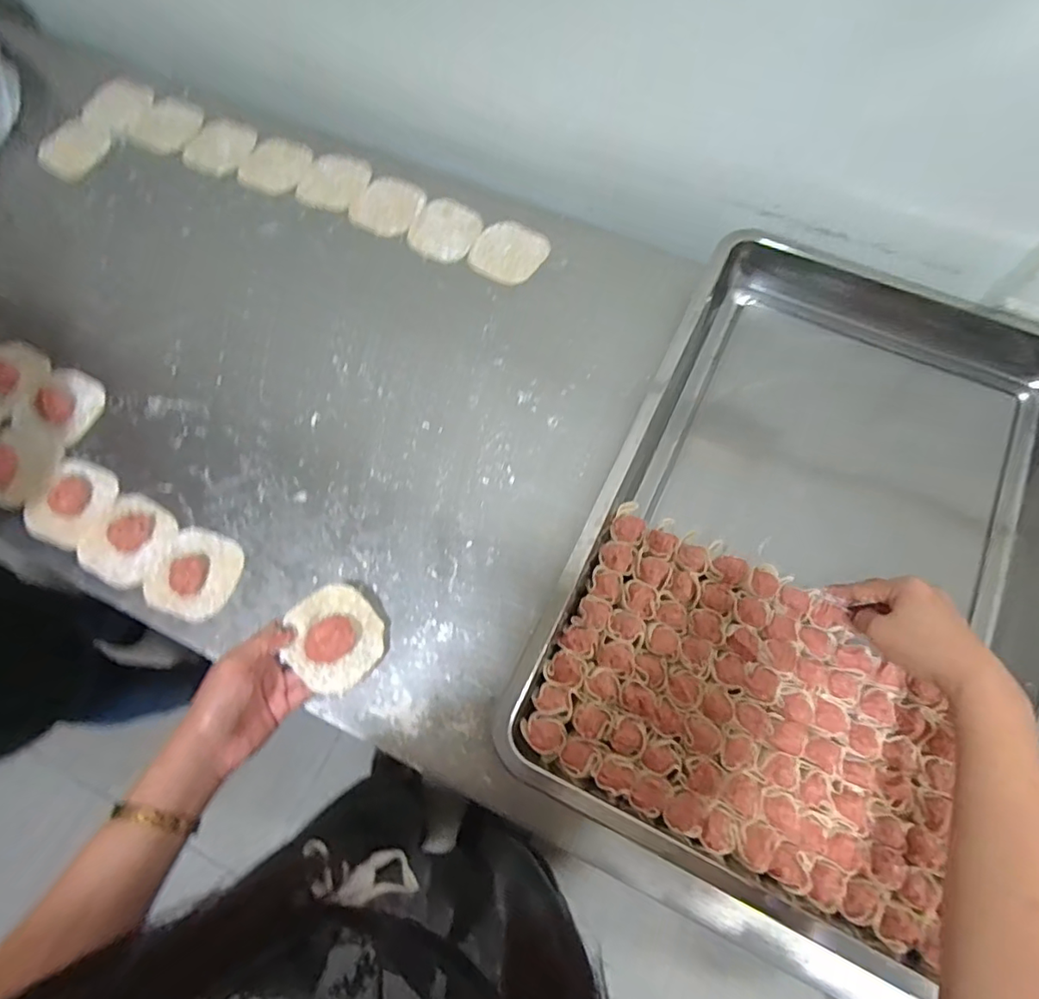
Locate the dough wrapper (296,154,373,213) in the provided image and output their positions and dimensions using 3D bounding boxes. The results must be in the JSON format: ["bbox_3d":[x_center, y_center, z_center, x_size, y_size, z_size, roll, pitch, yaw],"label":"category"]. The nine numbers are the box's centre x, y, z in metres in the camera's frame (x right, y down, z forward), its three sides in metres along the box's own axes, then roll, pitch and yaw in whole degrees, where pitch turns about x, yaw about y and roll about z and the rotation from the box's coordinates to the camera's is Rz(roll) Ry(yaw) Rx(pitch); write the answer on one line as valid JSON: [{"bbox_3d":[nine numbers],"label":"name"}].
[{"bbox_3d":[-0.227,-0.392,0.700,0.075,0.004,0.086,25,73,8],"label":"dough wrapper"}]

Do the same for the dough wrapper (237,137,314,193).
[{"bbox_3d":[-0.307,-0.420,0.715,0.081,0.009,0.081,0,71,0],"label":"dough wrapper"}]

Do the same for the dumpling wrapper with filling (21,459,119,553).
[{"bbox_3d":[-0.448,0.001,0.563,0.075,0.014,0.085,25,73,8],"label":"dumpling wrapper with filling"}]

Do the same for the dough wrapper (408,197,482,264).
[{"bbox_3d":[-0.089,-0.321,0.679,0.080,0.006,0.092,26,73,8],"label":"dough wrapper"}]

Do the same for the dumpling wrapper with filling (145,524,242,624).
[{"bbox_3d":[-0.306,0.068,0.531,0.078,0.019,0.082,0,71,0],"label":"dumpling wrapper with filling"}]

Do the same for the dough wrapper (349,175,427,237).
[{"bbox_3d":[-0.159,-0.357,0.688,0.077,0.004,0.088,22,73,7],"label":"dough wrapper"}]

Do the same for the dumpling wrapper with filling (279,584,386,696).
[{"bbox_3d":[-0.155,0.116,0.480,0.078,0.018,0.079,5,76,-21],"label":"dumpling wrapper with filling"}]

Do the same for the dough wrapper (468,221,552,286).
[{"bbox_3d":[-0.013,-0.286,0.656,0.078,0.004,0.084,32,74,10],"label":"dough wrapper"}]

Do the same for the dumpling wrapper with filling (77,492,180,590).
[{"bbox_3d":[-0.378,0.038,0.546,0.076,0.015,0.084,23,73,7],"label":"dumpling wrapper with filling"}]

